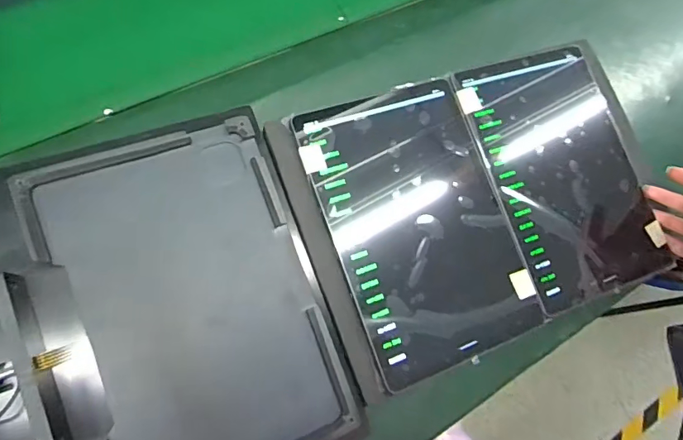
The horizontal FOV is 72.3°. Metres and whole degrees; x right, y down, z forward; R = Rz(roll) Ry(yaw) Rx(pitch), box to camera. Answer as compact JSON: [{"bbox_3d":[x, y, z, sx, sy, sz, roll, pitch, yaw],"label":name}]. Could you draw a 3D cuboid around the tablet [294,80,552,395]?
[{"bbox_3d":[0.073,0.003,0.424,0.164,0.007,0.246,-19,85,-17],"label":"tablet"}]

